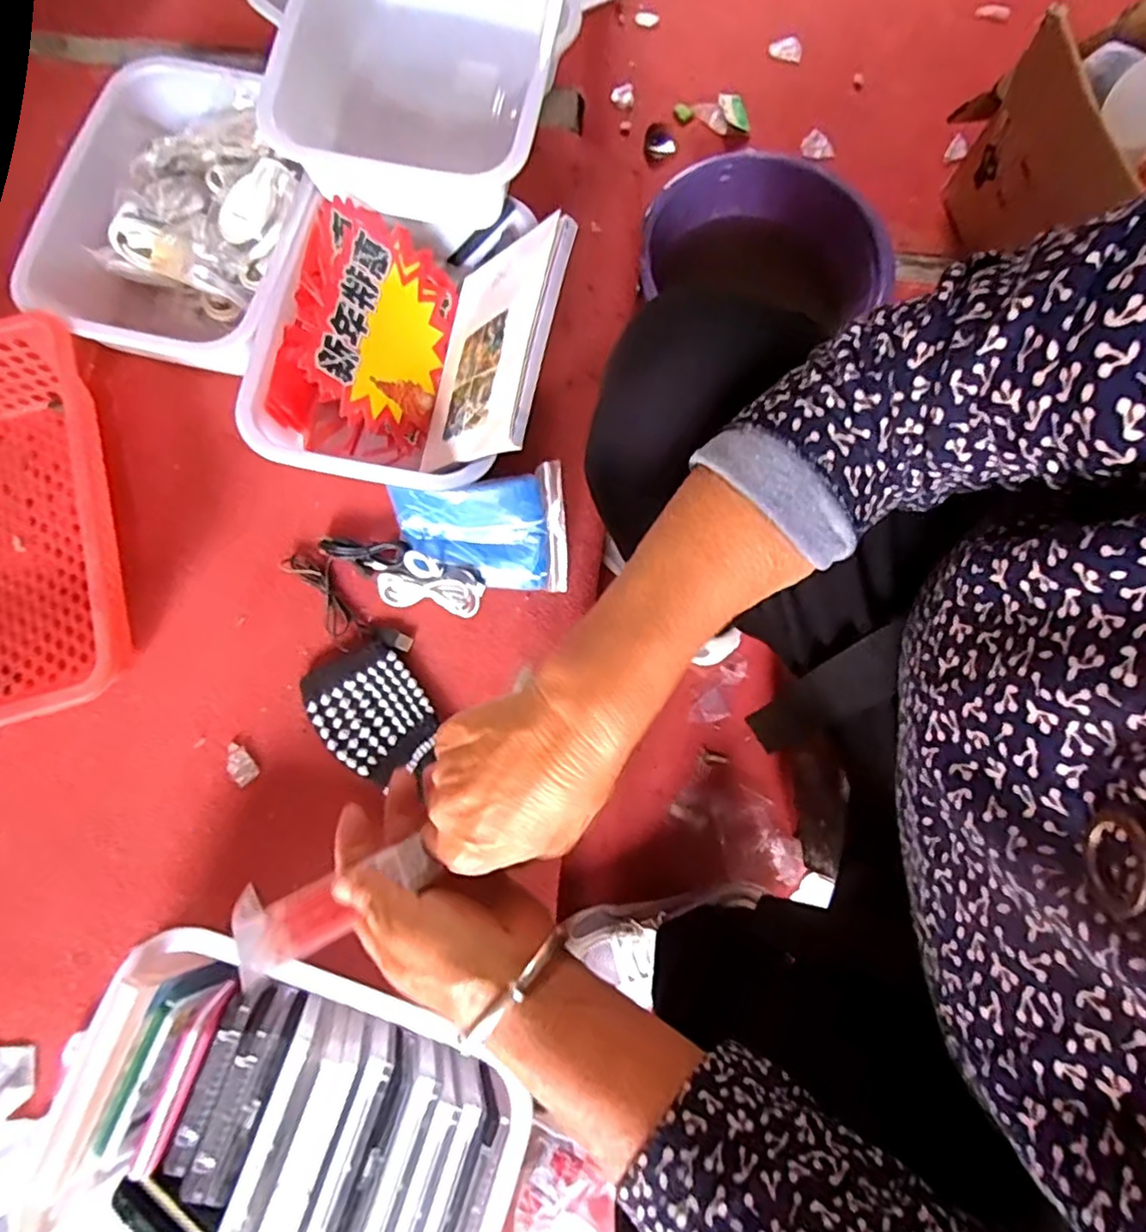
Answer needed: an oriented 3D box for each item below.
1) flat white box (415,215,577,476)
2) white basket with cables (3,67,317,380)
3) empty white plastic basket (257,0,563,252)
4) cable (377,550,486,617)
[{"bbox_3d":[-0.071,-0.223,0.537,0.016,0.139,0.201,21,77,-42],"label":"flat white box"},{"bbox_3d":[-0.345,-0.357,0.584,0.215,0.073,0.285,15,79,3],"label":"white basket with cables"},{"bbox_3d":[-0.129,-0.471,0.553,0.216,0.083,0.263,9,77,0],"label":"empty white plastic basket"},{"bbox_3d":[-0.122,-0.027,0.542,0.089,0.027,0.043,11,78,2],"label":"cable"}]

